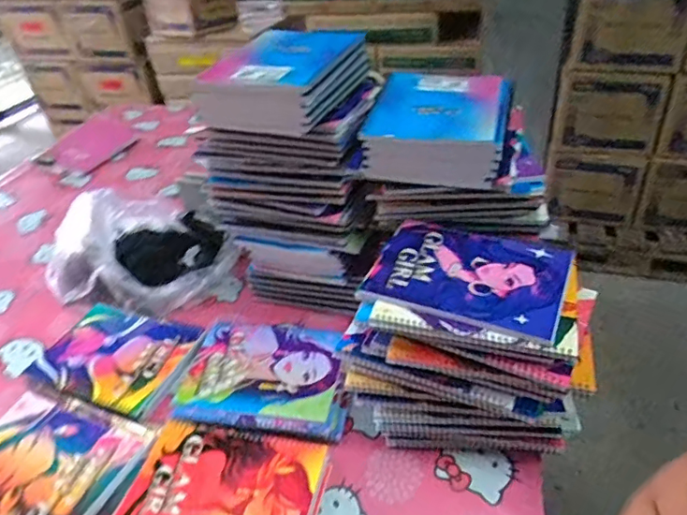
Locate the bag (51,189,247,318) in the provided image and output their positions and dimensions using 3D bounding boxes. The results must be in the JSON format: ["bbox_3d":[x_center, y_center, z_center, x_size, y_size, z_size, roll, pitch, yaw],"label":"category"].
[{"bbox_3d":[-0.333,-0.011,0.869,0.282,0.147,0.225,-22,40,-22],"label":"bag"}]

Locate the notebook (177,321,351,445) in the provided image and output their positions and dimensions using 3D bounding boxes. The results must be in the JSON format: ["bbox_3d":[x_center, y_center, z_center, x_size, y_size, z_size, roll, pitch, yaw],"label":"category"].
[{"bbox_3d":[-0.097,0.151,0.695,0.215,0.029,0.161,4,38,13],"label":"notebook"}]

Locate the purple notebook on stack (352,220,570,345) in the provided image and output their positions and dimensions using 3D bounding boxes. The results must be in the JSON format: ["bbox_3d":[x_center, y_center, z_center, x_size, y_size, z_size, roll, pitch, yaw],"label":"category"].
[{"bbox_3d":[0.134,0.016,0.588,0.204,0.018,0.152,11,40,21],"label":"purple notebook on stack"}]

